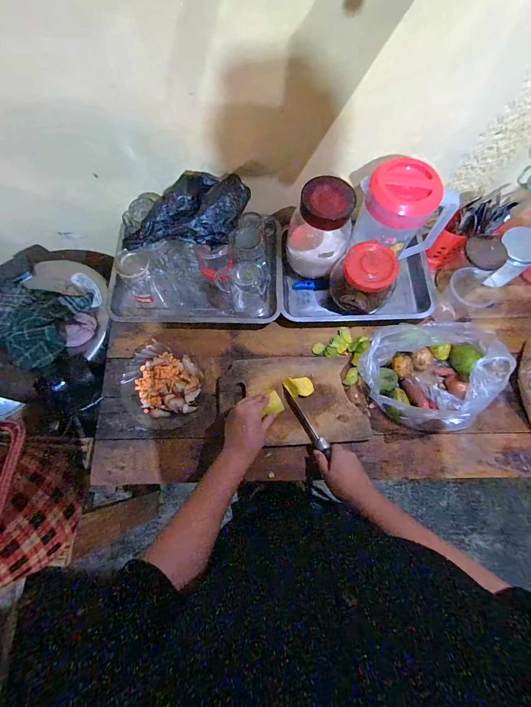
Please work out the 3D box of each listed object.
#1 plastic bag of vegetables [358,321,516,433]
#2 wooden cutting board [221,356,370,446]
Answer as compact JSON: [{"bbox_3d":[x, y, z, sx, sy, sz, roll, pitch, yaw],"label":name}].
[{"bbox_3d":[0.316,0.039,0.613,0.256,0.140,0.195,5,71,0],"label":"plastic bag of vegetables"},{"bbox_3d":[0.055,0.094,0.658,0.297,0.015,0.181,-3,72,-2],"label":"wooden cutting board"}]

